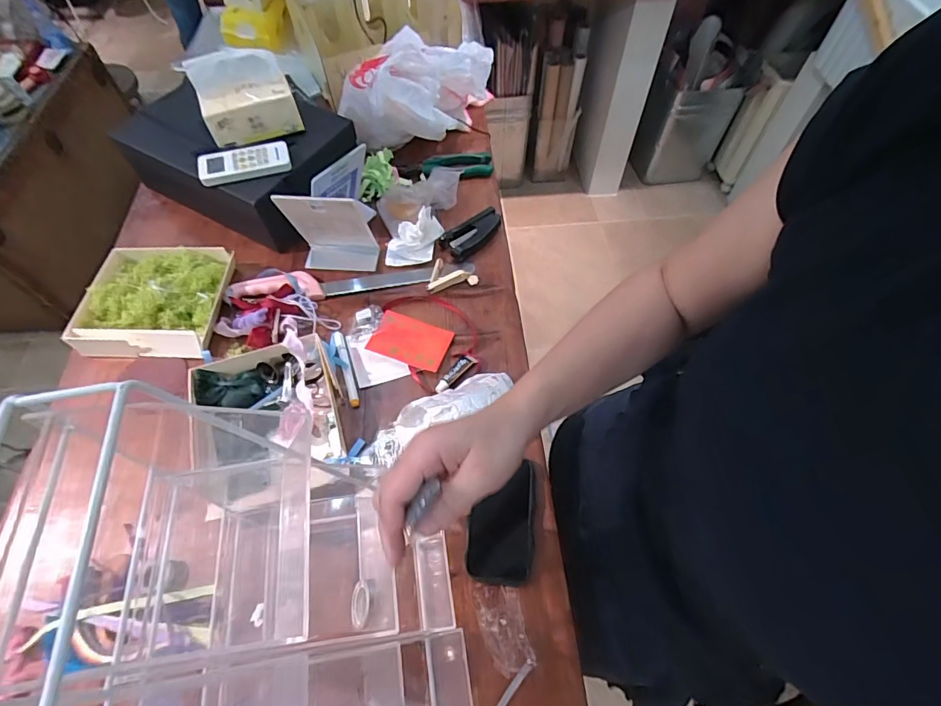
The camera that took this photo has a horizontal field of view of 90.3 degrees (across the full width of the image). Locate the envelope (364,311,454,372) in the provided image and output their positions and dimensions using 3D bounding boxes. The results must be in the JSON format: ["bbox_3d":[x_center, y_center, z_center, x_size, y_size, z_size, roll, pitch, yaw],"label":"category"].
[{"bbox_3d":[-0.091,-0.020,0.716,0.112,0.008,0.079,17,55,5],"label":"envelope"}]

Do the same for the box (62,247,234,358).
[{"bbox_3d":[-0.484,-0.089,0.721,0.205,0.051,0.189,-1,59,0],"label":"box"}]

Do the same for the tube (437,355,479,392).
[{"bbox_3d":[-0.023,0.030,0.679,0.025,0.010,0.079,31,52,17],"label":"tube"}]

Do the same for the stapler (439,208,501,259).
[{"bbox_3d":[0.008,-0.207,0.805,0.109,0.027,0.048,-35,65,-19],"label":"stapler"}]

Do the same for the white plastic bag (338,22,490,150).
[{"bbox_3d":[-0.100,-0.483,0.882,0.260,0.153,0.179,5,59,4],"label":"white plastic bag"}]

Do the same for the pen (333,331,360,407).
[{"bbox_3d":[-0.181,0.021,0.682,0.016,0.019,0.119,-17,60,-10],"label":"pen"}]

